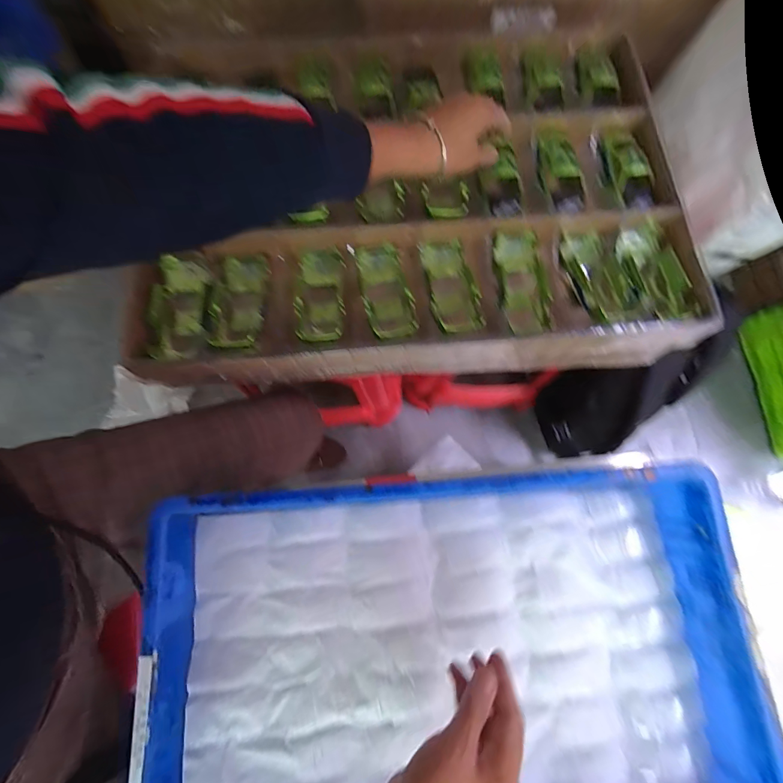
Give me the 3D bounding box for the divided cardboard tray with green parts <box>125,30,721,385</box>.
[{"bbox_3d":[0.032,-0.258,0.450,0.634,0.075,0.463,-4,79,-2],"label":"divided cardboard tray with green parts"}]

